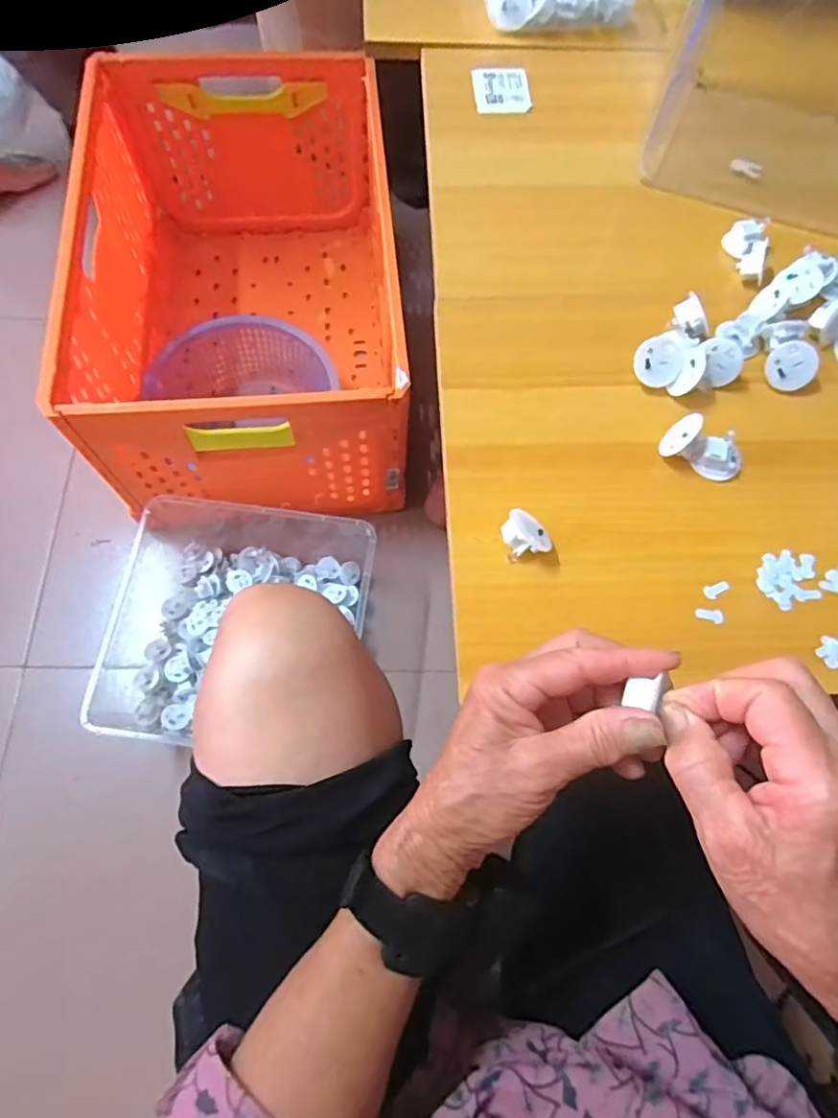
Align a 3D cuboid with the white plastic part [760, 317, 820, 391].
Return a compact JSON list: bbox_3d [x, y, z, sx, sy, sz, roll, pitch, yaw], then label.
[{"bbox_3d":[0.261,-0.144,0.424,0.032,0.014,0.047,-11,75,12],"label":"white plastic part"}]

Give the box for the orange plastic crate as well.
[{"bbox_3d":[-0.246,-0.396,0.893,0.388,0.303,0.634,-5,70,-4],"label":"orange plastic crate"}]

